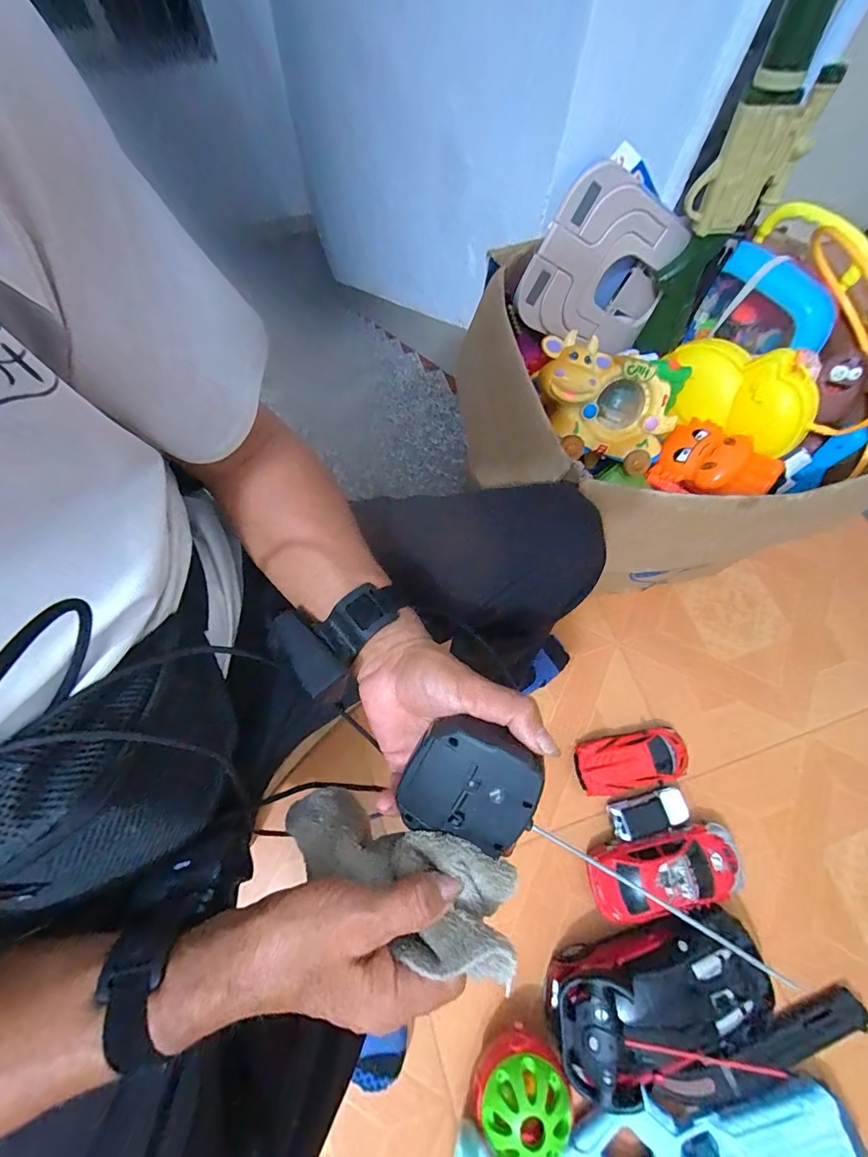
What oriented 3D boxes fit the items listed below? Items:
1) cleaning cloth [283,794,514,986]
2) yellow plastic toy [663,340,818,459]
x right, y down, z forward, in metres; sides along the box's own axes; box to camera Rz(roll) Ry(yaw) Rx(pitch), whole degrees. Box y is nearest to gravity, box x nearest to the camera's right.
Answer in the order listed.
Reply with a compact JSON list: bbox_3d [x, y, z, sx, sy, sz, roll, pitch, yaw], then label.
[{"bbox_3d":[-0.031,0.185,0.288,0.174,0.050,0.060,10,65,31],"label":"cleaning cloth"},{"bbox_3d":[0.423,-0.254,0.637,0.203,0.141,0.068,20,49,28],"label":"yellow plastic toy"}]

